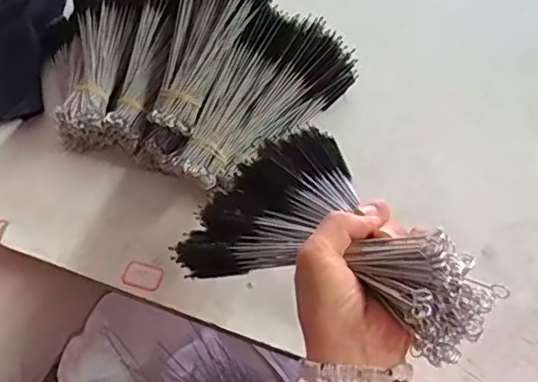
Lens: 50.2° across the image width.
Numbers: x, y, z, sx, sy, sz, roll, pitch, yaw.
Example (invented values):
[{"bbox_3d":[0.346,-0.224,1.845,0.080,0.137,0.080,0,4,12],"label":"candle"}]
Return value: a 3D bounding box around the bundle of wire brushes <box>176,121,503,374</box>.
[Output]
[{"bbox_3d":[0.043,0.029,0.371,0.207,0.050,0.132,23,60,41],"label":"bundle of wire brushes"}]

